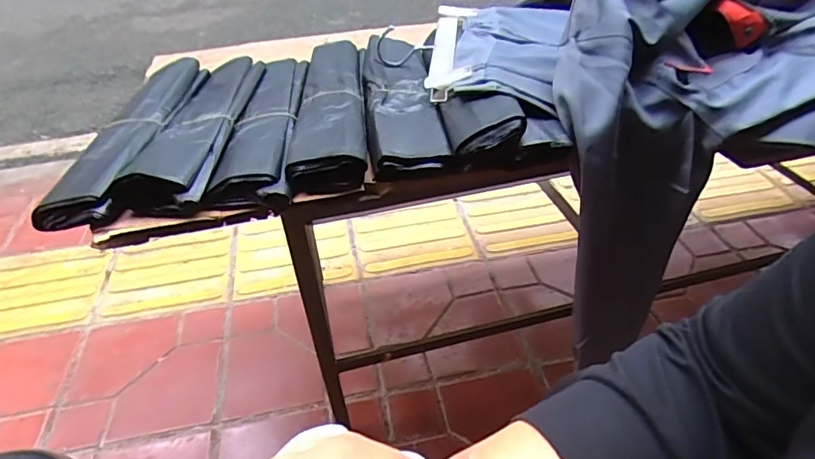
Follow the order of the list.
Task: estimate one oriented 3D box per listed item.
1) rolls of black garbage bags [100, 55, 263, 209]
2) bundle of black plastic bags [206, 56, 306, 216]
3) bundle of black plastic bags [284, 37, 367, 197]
[{"bbox_3d":[-0.260,-0.141,0.623,0.090,0.034,0.335,-1,41,0],"label":"rolls of black garbage bags"},{"bbox_3d":[-0.179,-0.151,0.643,0.078,0.029,0.358,-3,41,-3],"label":"bundle of black plastic bags"},{"bbox_3d":[-0.097,-0.171,0.648,0.093,0.039,0.353,-5,40,-1],"label":"bundle of black plastic bags"}]

